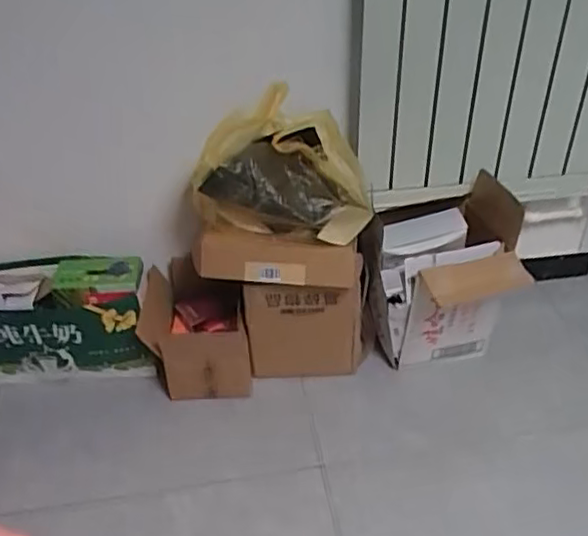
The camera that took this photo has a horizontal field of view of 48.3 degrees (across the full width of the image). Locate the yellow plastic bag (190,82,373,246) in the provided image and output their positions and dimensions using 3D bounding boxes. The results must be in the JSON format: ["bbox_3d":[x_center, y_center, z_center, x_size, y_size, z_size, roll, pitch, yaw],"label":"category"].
[{"bbox_3d":[-0.031,-0.207,1.349,0.348,0.306,0.143,0,38,0],"label":"yellow plastic bag"}]

